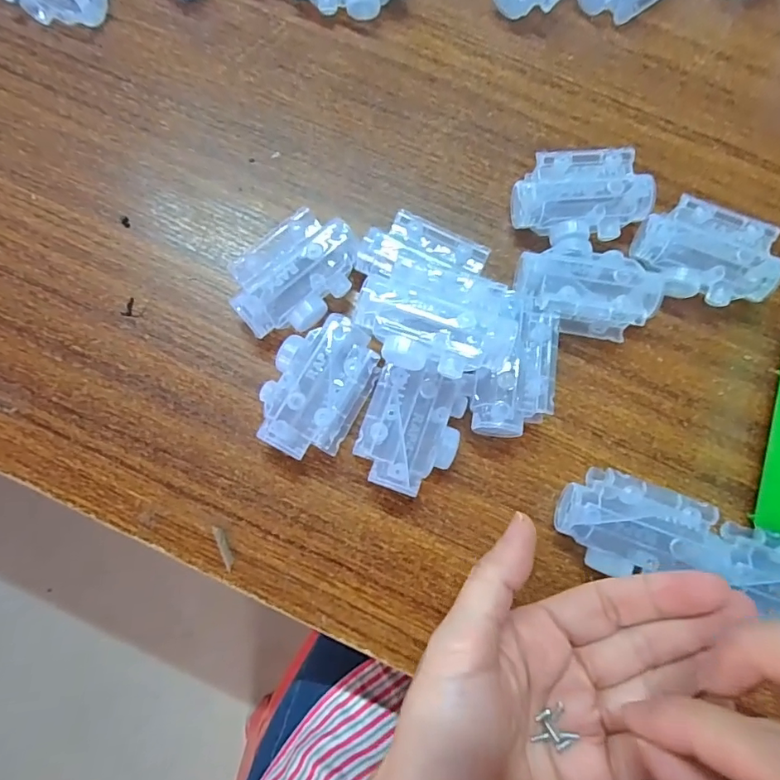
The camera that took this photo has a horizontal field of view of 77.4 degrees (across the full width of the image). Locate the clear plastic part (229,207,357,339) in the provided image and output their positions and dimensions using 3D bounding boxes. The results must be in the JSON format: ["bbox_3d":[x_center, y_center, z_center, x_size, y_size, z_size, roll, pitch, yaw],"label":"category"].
[{"bbox_3d":[-0.048,-0.057,0.248,0.067,0.026,0.045,-44,83,-9],"label":"clear plastic part"}]

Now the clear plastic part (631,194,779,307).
[{"bbox_3d":[0.165,-0.069,0.258,0.070,0.030,0.042,25,79,3],"label":"clear plastic part"}]

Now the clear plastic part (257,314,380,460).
[{"bbox_3d":[-0.034,-0.001,0.237,0.046,0.027,0.068,23,79,3],"label":"clear plastic part"}]

